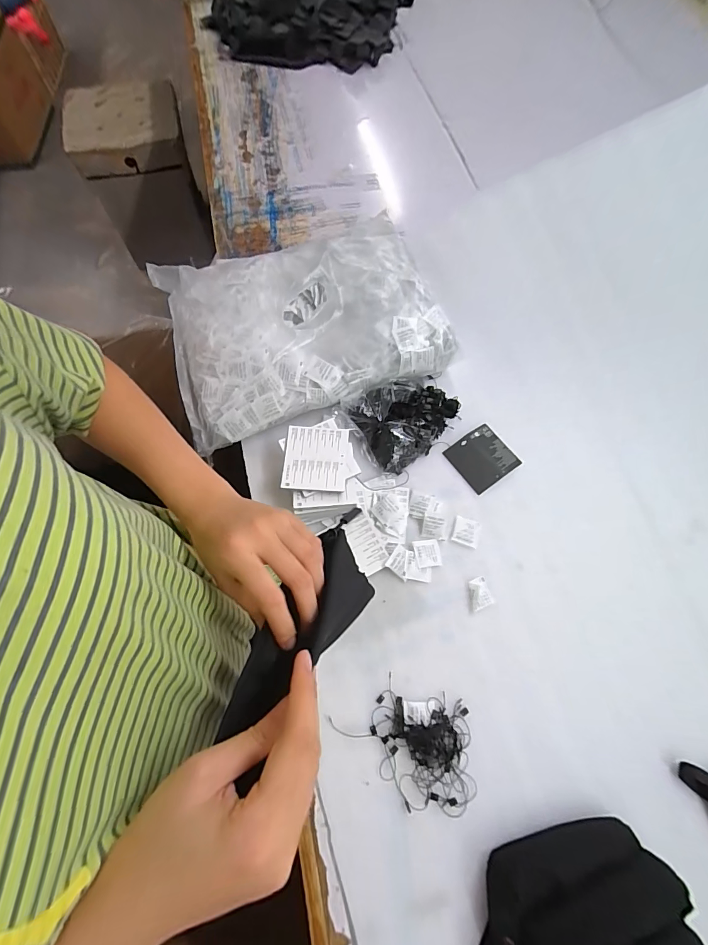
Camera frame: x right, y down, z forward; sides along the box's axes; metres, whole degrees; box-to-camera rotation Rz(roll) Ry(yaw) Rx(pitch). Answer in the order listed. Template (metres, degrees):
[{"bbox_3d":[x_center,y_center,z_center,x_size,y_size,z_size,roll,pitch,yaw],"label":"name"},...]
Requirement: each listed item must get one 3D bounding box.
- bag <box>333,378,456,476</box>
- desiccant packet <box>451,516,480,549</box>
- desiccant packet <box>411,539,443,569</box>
[{"bbox_3d":[0.082,-0.094,0.631,0.178,0.054,0.136,-34,72,-15],"label":"bag"},{"bbox_3d":[0.170,0.089,0.585,0.038,0.004,0.041,18,68,6],"label":"desiccant packet"},{"bbox_3d":[0.107,0.119,0.568,0.038,0.004,0.039,-7,67,-5],"label":"desiccant packet"}]

